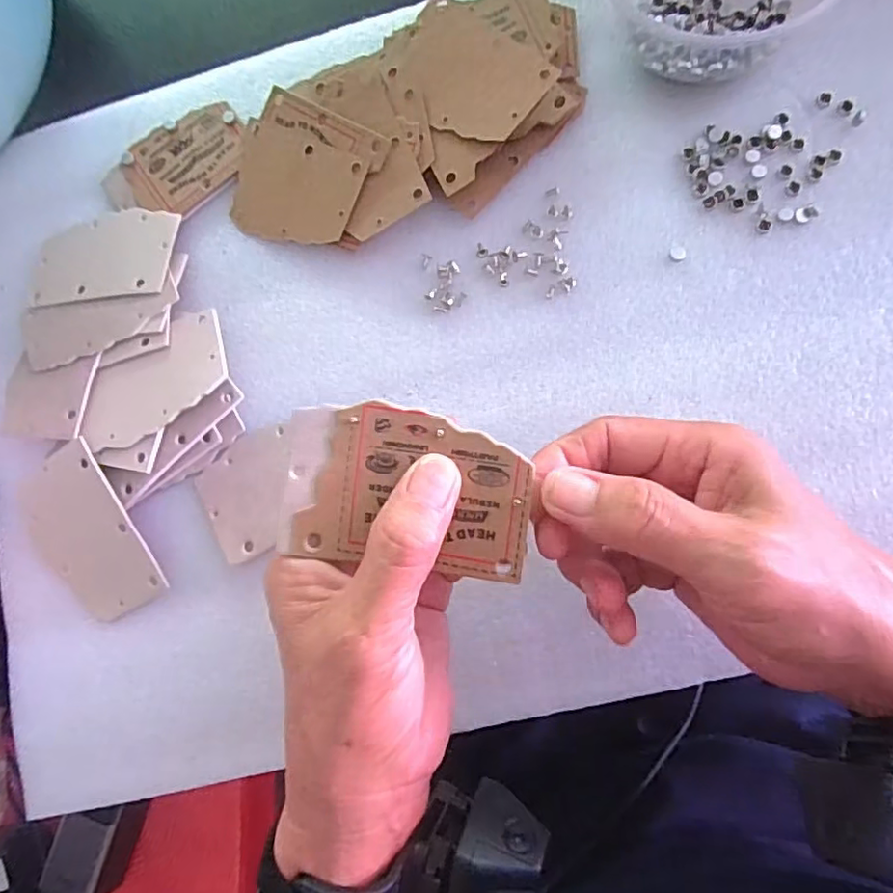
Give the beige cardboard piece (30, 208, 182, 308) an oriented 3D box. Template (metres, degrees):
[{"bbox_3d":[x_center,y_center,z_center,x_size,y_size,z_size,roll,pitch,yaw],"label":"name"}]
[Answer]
[{"bbox_3d":[-0.185,-0.102,0.319,0.082,0.004,0.054,-4,71,12],"label":"beige cardboard piece"}]

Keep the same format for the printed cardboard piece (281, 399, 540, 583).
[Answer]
[{"bbox_3d":[-0.013,0.015,0.202,0.082,0.005,0.054,5,91,3],"label":"printed cardboard piece"}]

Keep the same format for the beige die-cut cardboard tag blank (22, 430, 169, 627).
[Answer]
[{"bbox_3d":[-0.178,0.045,0.295,0.055,0.006,0.084,-31,89,16],"label":"beige die-cut cardboard tag blank"}]

